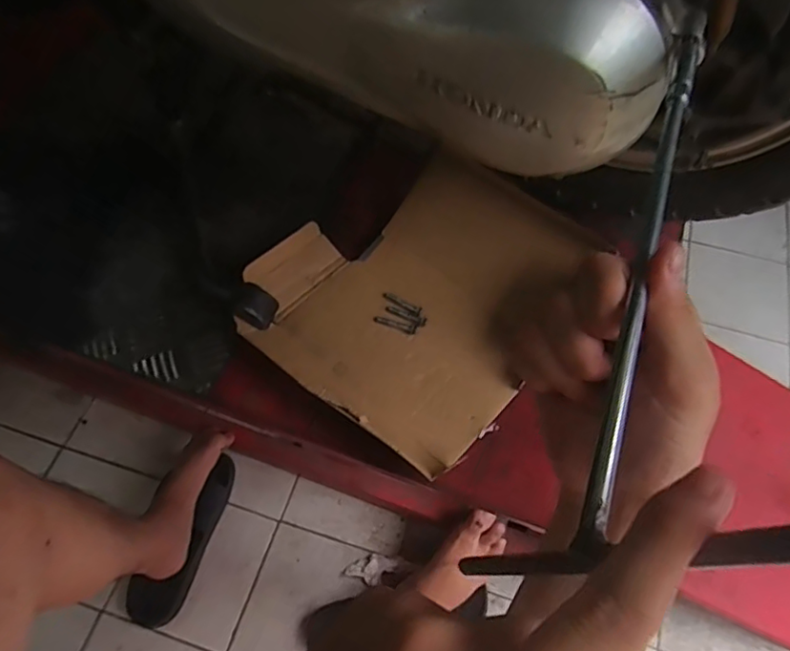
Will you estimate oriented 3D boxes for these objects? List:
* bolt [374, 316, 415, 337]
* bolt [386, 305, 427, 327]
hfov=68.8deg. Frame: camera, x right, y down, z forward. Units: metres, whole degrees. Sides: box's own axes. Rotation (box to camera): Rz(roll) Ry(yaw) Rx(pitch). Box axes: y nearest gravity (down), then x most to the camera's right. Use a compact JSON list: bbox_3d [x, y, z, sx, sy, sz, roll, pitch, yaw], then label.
[{"bbox_3d":[0.000,-0.001,0.560,0.043,0.004,0.010,19,63,8],"label":"bolt"},{"bbox_3d":[0.011,-0.011,0.564,0.042,0.004,0.009,23,64,10],"label":"bolt"}]

